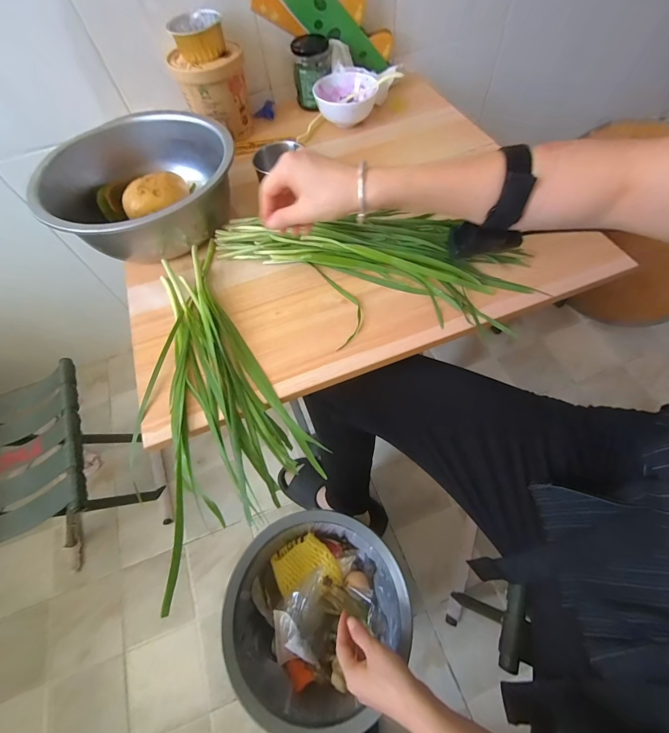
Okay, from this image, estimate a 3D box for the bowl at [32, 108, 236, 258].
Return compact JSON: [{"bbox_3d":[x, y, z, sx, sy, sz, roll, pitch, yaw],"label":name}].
[{"bbox_3d":[-0.255,-0.252,0.472,0.228,0.077,0.228,-2,62,3],"label":"bowl"}]

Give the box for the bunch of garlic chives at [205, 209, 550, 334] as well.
[{"bbox_3d":[0.040,-0.141,0.431,0.388,0.036,0.134,12,63,6],"label":"bunch of garlic chives"}]

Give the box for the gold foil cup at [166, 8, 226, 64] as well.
[{"bbox_3d":[-0.207,-0.502,0.514,0.077,0.038,0.078,-16,62,-5],"label":"gold foil cup"}]

